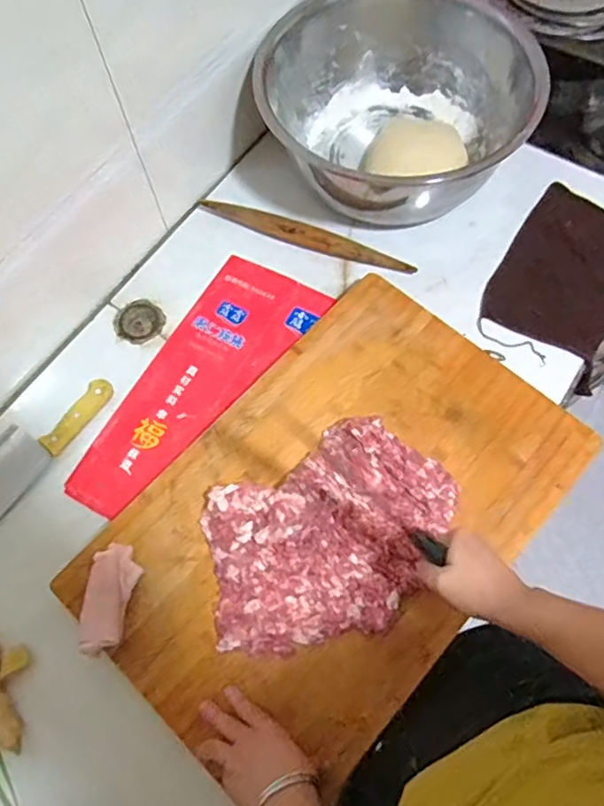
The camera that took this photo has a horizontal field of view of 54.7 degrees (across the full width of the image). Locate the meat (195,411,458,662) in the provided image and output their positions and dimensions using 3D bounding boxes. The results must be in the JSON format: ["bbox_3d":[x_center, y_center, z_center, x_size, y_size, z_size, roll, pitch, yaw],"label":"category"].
[{"bbox_3d":[0.030,0.145,0.656,0.293,0.031,0.205,-28,68,-9],"label":"meat"}]

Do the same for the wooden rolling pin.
[{"bbox_3d":[0.002,-0.243,0.854,0.326,0.026,0.029,21,69,12],"label":"wooden rolling pin"}]

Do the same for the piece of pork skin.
[{"bbox_3d":[-0.207,0.210,0.633,0.050,0.028,0.114,4,66,5],"label":"piece of pork skin"}]

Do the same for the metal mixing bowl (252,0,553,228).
[{"bbox_3d":[0.143,-0.437,0.876,0.369,0.191,0.369,-1,66,3],"label":"metal mixing bowl"}]

